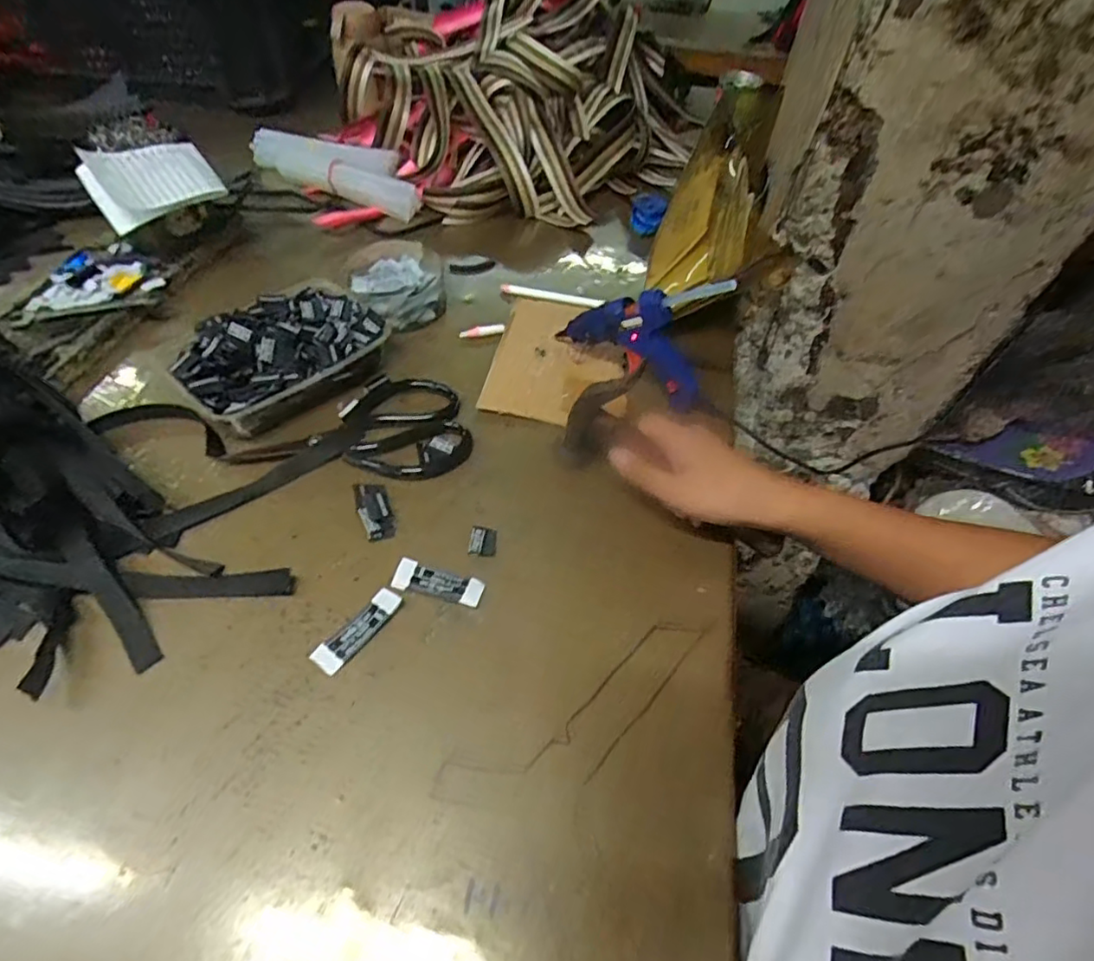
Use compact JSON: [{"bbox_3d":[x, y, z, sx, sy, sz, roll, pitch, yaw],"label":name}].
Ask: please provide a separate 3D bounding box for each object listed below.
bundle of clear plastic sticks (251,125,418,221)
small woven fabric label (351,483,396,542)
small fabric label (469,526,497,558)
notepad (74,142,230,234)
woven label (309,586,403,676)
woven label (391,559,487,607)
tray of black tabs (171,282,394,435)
[{"bbox_3d":[-0.260,-0.382,0.728,0.244,0.040,0.065,25,54,15],"label":"bundle of clear plastic sticks"},{"bbox_3d":[-0.128,0.020,0.443,0.022,0.011,0.052,-15,54,-16],"label":"small woven fabric label"},{"bbox_3d":[-0.047,0.045,0.439,0.019,0.007,0.024,4,51,-2],"label":"small fabric label"},{"bbox_3d":[-0.366,-0.276,0.560,0.071,0.048,0.104,51,55,0],"label":"notepad"},{"bbox_3d":[-0.122,0.096,0.388,0.020,0.005,0.063,31,55,19],"label":"woven label"},{"bbox_3d":[-0.075,0.071,0.412,0.061,0.006,0.021,14,52,7],"label":"woven label"},{"bbox_3d":[-0.225,-0.109,0.515,0.121,0.042,0.168,36,57,22],"label":"tray of black tabs"}]

